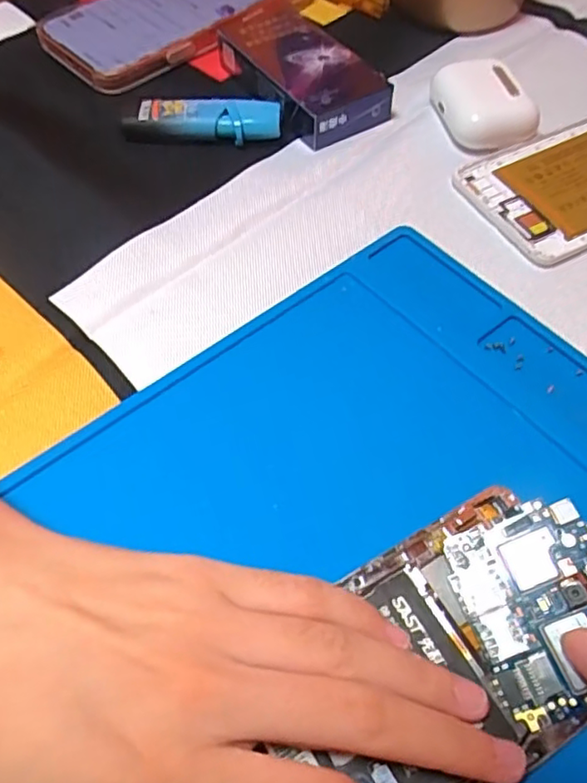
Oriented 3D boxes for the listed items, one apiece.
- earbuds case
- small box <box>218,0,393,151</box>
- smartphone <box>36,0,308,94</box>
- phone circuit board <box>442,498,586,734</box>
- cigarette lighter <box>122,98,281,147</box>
[{"bbox_3d":[0.099,-0.152,0.330,0.040,0.022,0.057,-16,59,-10],"label":"earbuds case"},{"bbox_3d":[0.006,-0.175,0.344,0.048,0.027,0.095,-29,62,-17],"label":"small box"},{"bbox_3d":[-0.072,-0.237,0.388,0.161,0.015,0.085,-36,64,-20],"label":"smartphone"},{"bbox_3d":[0.075,0.064,0.188,0.044,0.004,0.056,-24,65,6],"label":"phone circuit board"},{"bbox_3d":[-0.048,-0.142,0.329,0.080,0.017,0.020,4,58,3],"label":"cigarette lighter"}]

